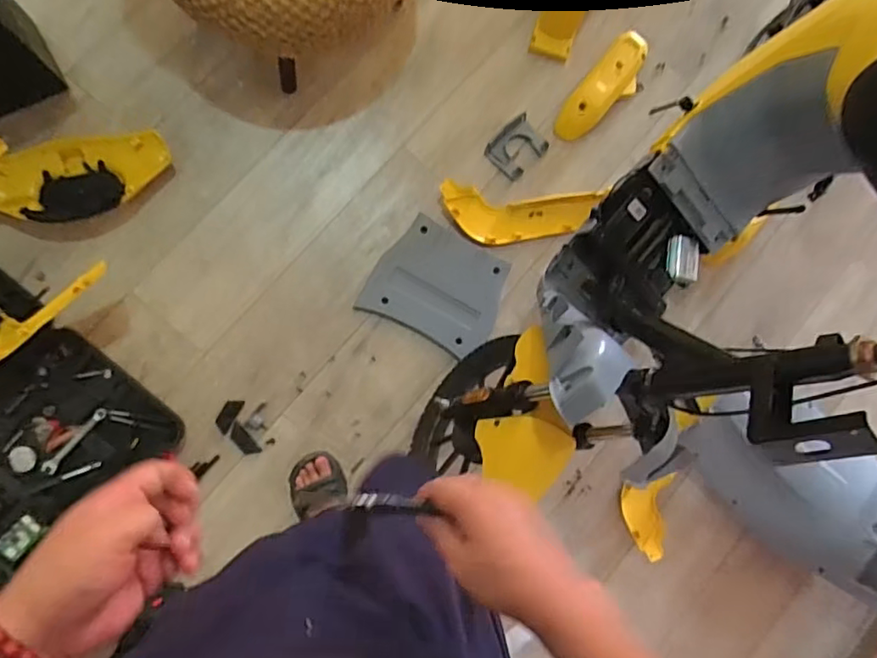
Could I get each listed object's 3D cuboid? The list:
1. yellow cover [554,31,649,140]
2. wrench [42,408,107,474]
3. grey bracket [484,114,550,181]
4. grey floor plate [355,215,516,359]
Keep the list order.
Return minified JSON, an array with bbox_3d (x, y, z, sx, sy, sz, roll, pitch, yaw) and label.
[{"bbox_3d":[0.385,-0.555,1.371,0.108,0.049,0.292,39,83,-6],"label":"yellow cover"},{"bbox_3d":[-0.736,0.226,1.199,0.028,0.007,0.158,42,78,-1],"label":"wrench"},{"bbox_3d":[0.181,-0.414,1.349,0.123,0.031,0.102,-43,95,-8],"label":"grey bracket"},{"bbox_3d":[0.002,-0.096,1.325,0.288,0.040,0.249,29,84,-7],"label":"grey floor plate"}]

